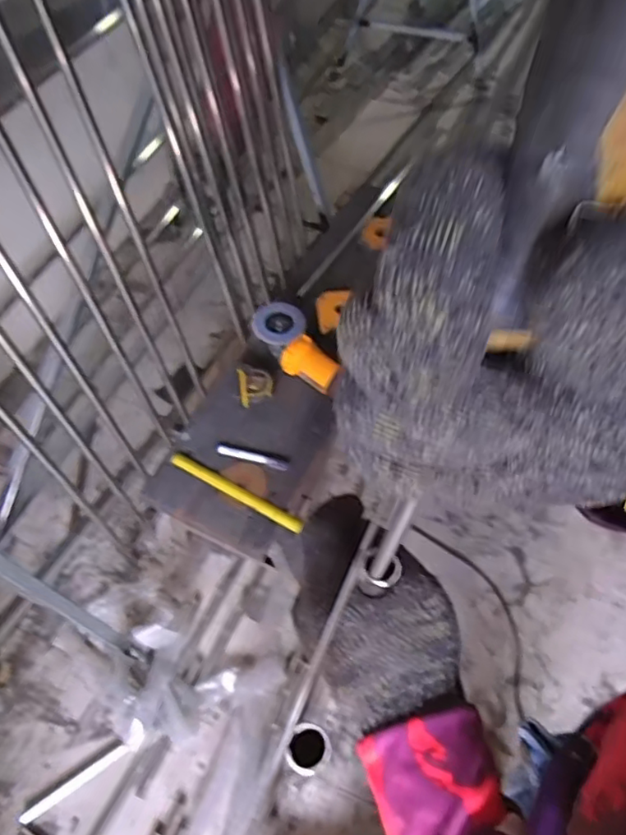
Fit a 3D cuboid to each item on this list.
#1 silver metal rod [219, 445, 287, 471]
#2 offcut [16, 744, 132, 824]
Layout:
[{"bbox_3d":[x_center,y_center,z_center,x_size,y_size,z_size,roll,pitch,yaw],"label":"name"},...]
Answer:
[{"bbox_3d":[-0.106,0.070,1.062,0.126,0.017,0.017,11,60,9],"label":"silver metal rod"},{"bbox_3d":[-0.444,0.681,1.132,0.217,0.022,0.026,-30,62,-15],"label":"offcut"}]

